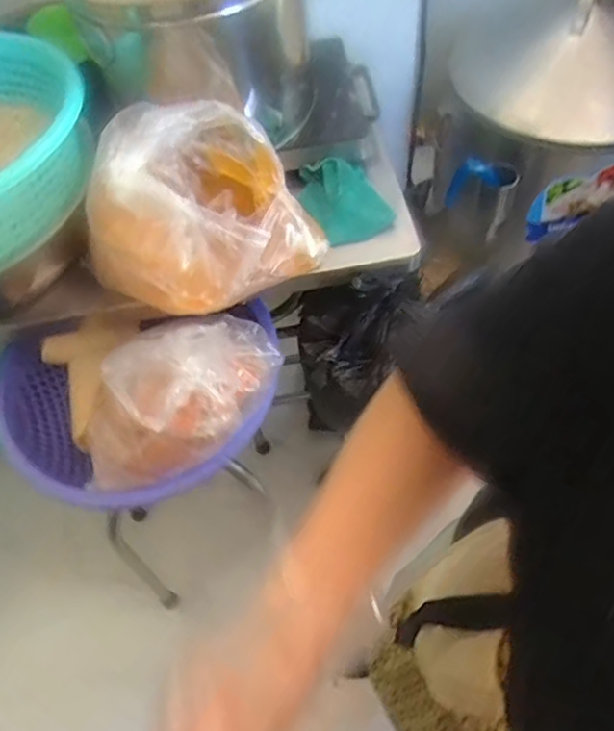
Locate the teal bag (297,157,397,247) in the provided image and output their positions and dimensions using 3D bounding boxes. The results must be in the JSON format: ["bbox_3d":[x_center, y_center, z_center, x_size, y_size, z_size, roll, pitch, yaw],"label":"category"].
[{"bbox_3d":[0.056,-0.256,0.922,0.125,0.058,0.139,-9,57,-3],"label":"teal bag"}]

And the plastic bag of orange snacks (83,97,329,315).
[{"bbox_3d":[-0.142,-0.206,0.758,0.222,0.204,0.257,38,66,24],"label":"plastic bag of orange snacks"}]

